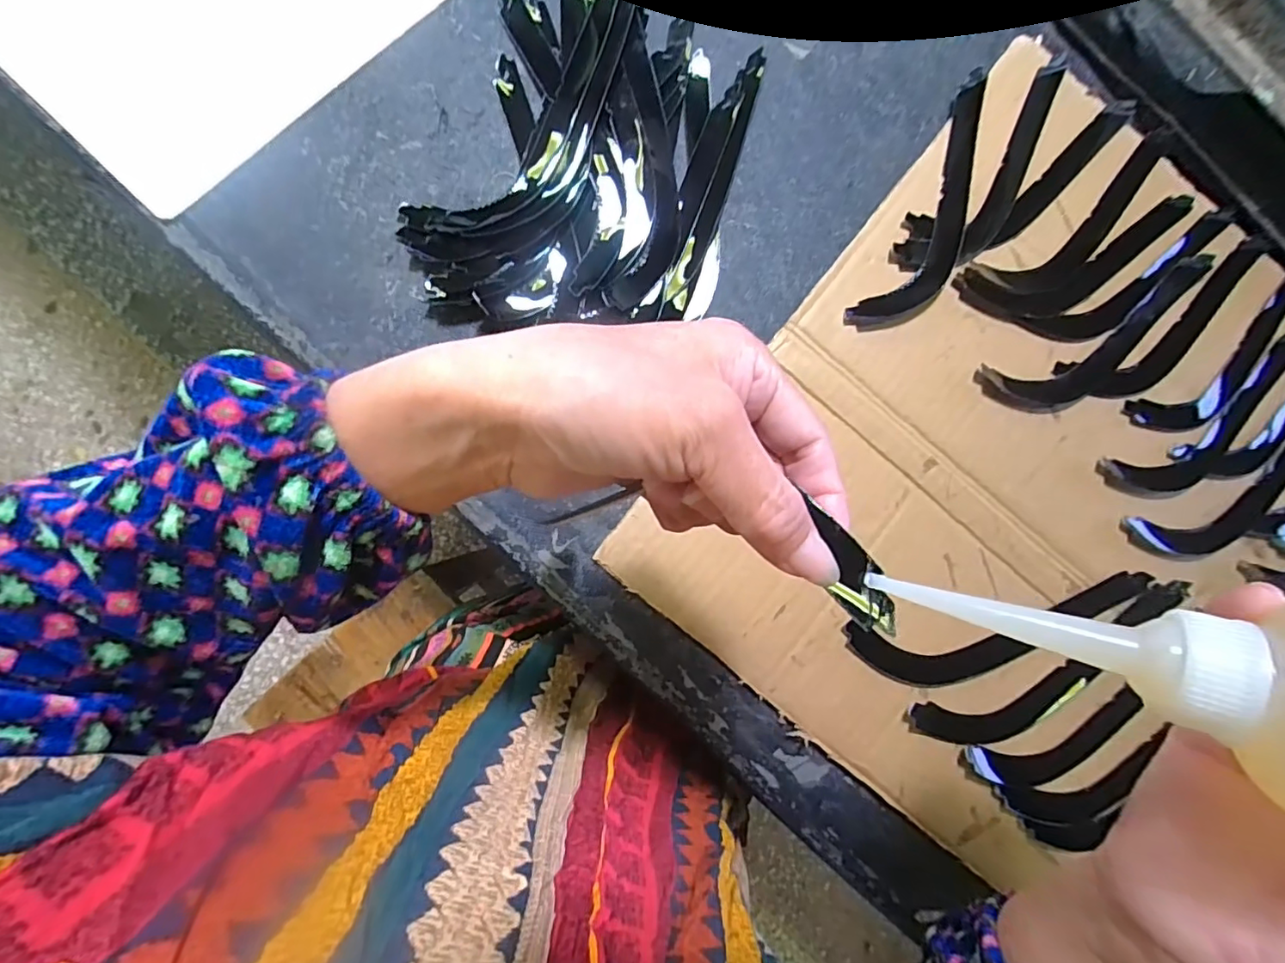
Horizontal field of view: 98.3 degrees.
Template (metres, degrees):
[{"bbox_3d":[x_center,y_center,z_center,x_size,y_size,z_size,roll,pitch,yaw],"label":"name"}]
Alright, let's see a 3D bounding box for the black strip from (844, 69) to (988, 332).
[{"bbox_3d":[0.195,-0.184,0.363,0.051,0.009,0.205,25,83,-4],"label":"black strip"}]

